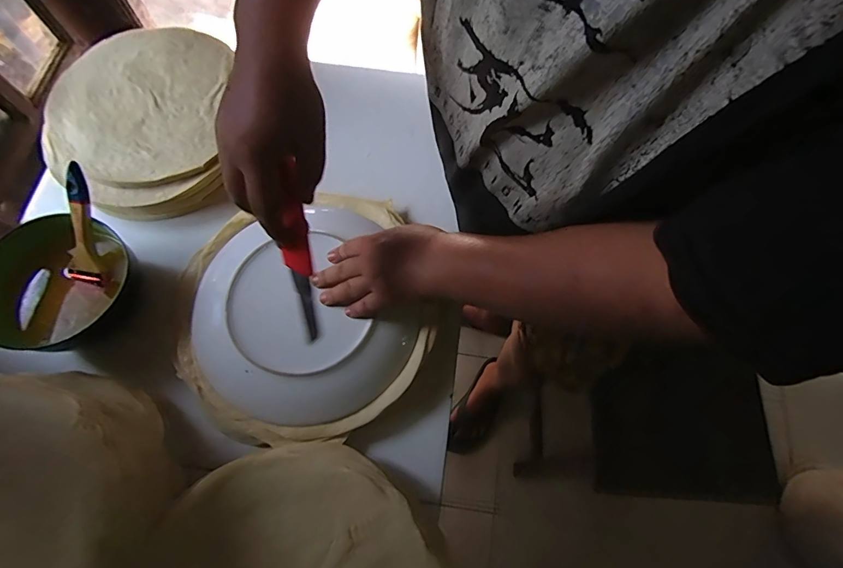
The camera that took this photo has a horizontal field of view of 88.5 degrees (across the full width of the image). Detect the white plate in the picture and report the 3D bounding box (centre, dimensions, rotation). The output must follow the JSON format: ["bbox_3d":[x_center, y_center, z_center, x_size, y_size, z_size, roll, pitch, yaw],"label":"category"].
[{"bbox_3d":[-0.146,0.034,0.500,0.229,0.045,0.253,-23,73,-9],"label":"white plate"}]

